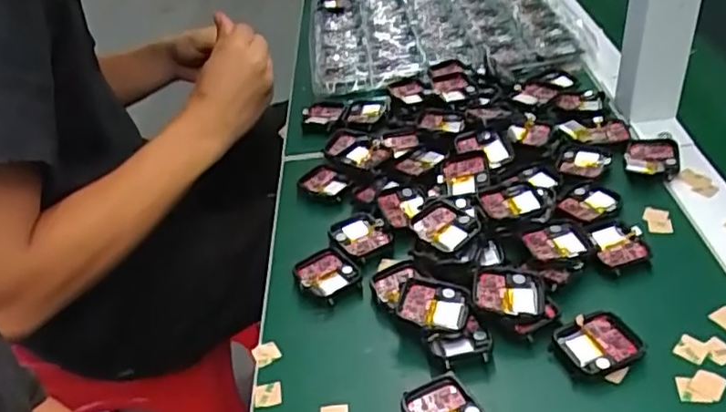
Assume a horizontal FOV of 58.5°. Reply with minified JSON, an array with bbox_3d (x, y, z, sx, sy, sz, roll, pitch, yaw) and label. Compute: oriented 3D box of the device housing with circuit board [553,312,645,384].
[{"bbox_3d":[0.135,0.080,0.370,0.045,0.009,0.036,-15,39,-11],"label":"device housing with circuit board"}]

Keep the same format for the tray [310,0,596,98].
[{"bbox_3d":[0.081,-0.207,0.733,0.282,0.019,0.261,-8,38,-2],"label":"tray"}]

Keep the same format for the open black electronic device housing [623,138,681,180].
[{"bbox_3d":[0.224,-0.040,0.502,0.039,0.007,0.056,7,40,17],"label":"open black electronic device housing"}]

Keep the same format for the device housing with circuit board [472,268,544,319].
[{"bbox_3d":[0.089,0.055,0.397,0.042,0.012,0.036,3,39,12],"label":"device housing with circuit board"}]

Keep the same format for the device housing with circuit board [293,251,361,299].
[{"bbox_3d":[-0.024,0.047,0.443,0.036,0.008,0.040,-34,45,-31],"label":"device housing with circuit board"}]

